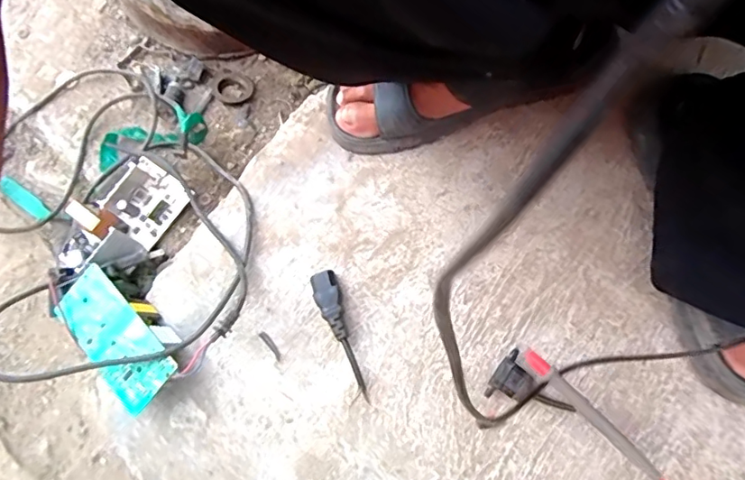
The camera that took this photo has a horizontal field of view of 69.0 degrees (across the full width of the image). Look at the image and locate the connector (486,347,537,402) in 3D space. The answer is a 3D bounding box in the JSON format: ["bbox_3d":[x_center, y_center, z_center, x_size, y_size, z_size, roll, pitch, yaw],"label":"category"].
[{"bbox_3d":[0.121,0.122,0.468,0.031,0.021,0.045,39,73,14],"label":"connector"}]

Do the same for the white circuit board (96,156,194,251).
[{"bbox_3d":[-0.251,-0.044,0.599,0.070,0.030,0.079,32,71,12],"label":"white circuit board"}]

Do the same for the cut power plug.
[{"bbox_3d":[-0.031,0.084,0.484,0.022,0.023,0.115,-15,69,-6],"label":"cut power plug"}]

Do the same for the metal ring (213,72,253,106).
[{"bbox_3d":[-0.172,-0.186,0.668,0.047,0.006,0.046,0,68,0],"label":"metal ring"}]

